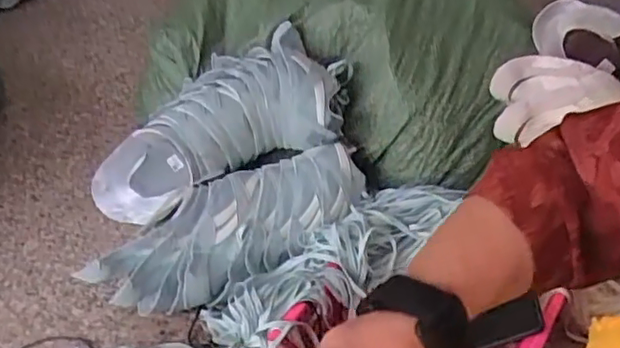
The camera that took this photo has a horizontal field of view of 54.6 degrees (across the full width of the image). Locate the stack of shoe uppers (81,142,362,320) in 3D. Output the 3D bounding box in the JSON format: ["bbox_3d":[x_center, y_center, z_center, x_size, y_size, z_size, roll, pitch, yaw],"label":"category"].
[{"bbox_3d":[-0.123,0.079,0.955,0.447,0.119,0.151,-27,48,-10],"label":"stack of shoe uppers"}]

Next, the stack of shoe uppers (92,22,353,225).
[{"bbox_3d":[-0.170,-0.066,1.041,0.495,0.165,0.148,-28,41,14],"label":"stack of shoe uppers"}]

